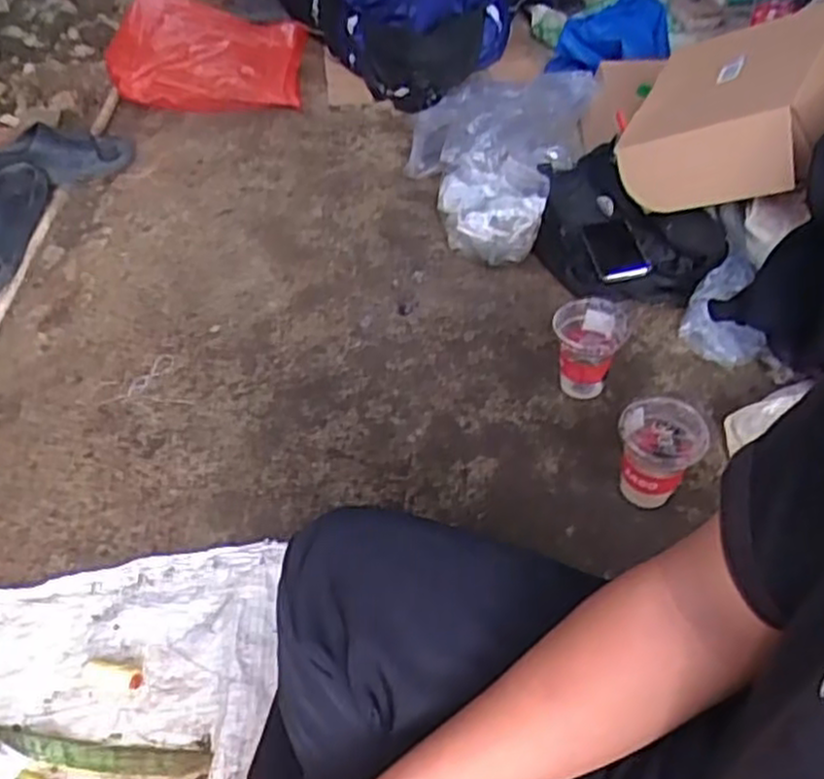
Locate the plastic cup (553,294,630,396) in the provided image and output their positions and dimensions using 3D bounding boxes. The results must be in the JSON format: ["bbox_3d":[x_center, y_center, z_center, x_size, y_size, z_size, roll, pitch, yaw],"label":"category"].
[{"bbox_3d":[0.226,-0.046,1.004,0.087,0.120,0.084,-1,46,1],"label":"plastic cup"}]

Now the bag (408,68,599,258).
[{"bbox_3d":[0.134,-0.425,1.361,0.291,0.108,0.516,13,48,14],"label":"bag"}]

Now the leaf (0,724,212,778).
[{"bbox_3d":[-0.332,0.339,0.733,0.285,0.011,0.034,5,46,7],"label":"leaf"}]

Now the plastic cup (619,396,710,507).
[{"bbox_3d":[0.272,0.083,0.870,0.087,0.123,0.084,-1,46,1],"label":"plastic cup"}]

